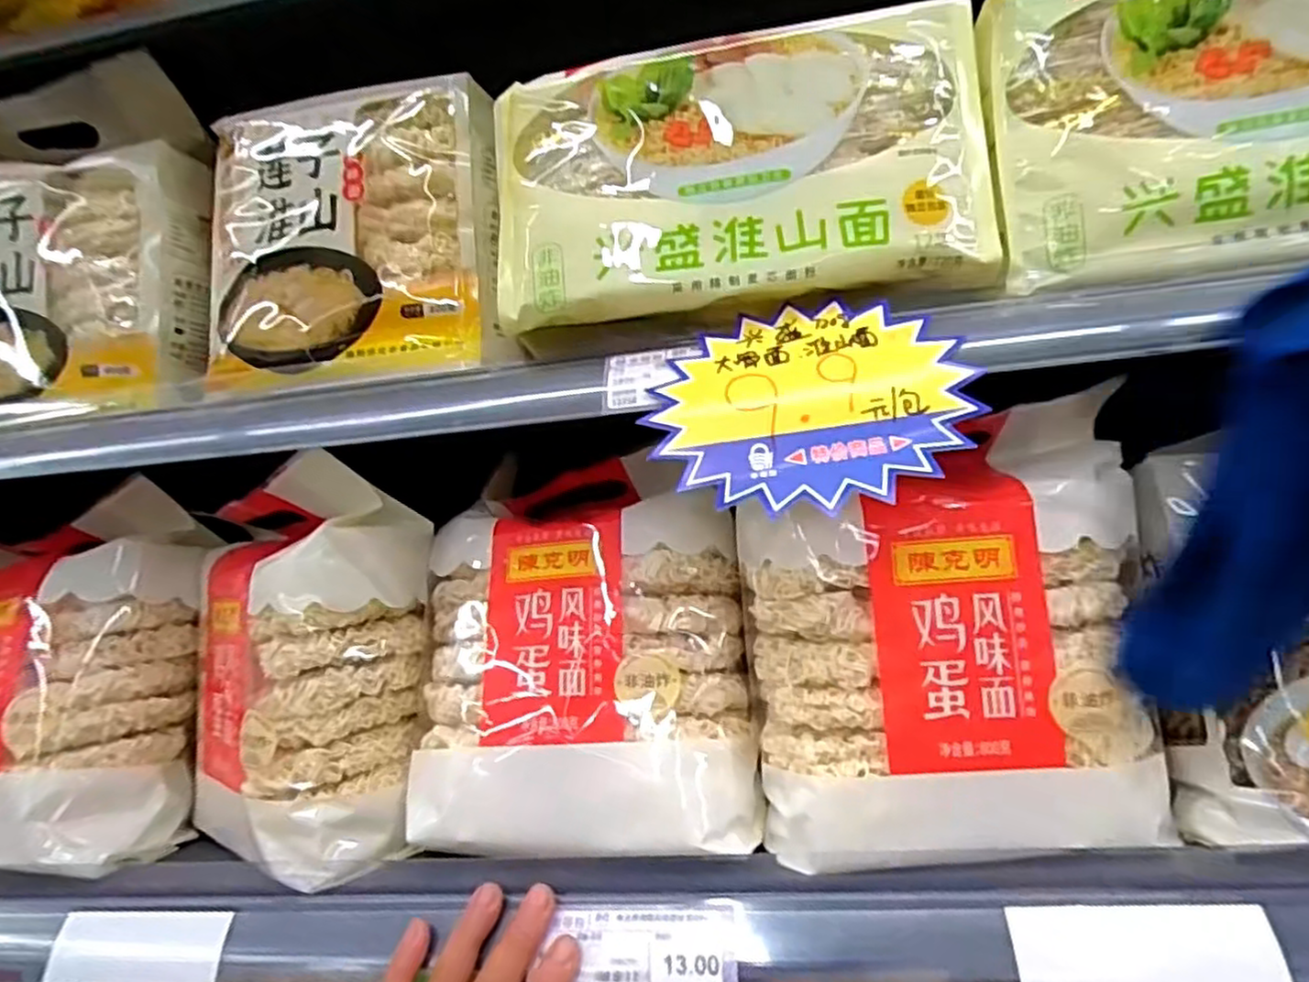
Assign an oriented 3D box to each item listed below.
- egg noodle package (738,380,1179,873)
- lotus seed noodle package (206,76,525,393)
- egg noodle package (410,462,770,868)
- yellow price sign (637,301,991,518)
[{"bbox_3d":[0.147,0.071,0.365,0.201,0.197,0.068,-5,-5,7],"label":"egg noodle package"},{"bbox_3d":[-0.184,-0.146,0.425,0.190,0.168,0.048,-6,-5,14],"label":"lotus seed noodle package"},{"bbox_3d":[-0.046,0.091,0.404,0.189,0.185,0.078,-6,-5,9],"label":"egg noodle package"},{"bbox_3d":[0.069,-0.040,0.322,0.134,0.105,0.005,1,-28,12],"label":"yellow price sign"}]

